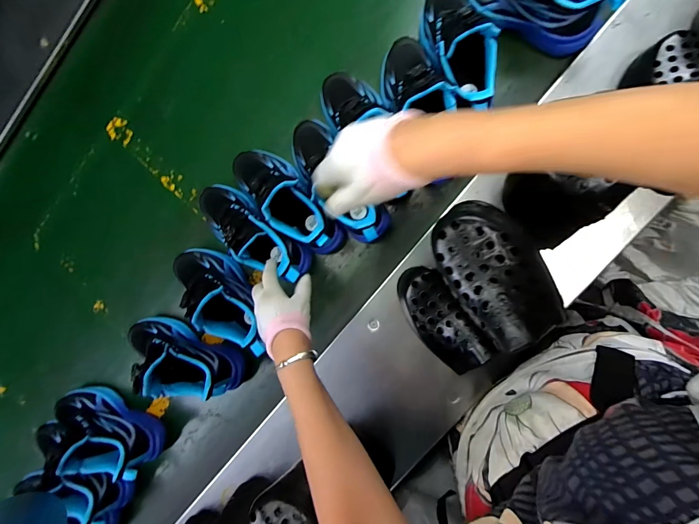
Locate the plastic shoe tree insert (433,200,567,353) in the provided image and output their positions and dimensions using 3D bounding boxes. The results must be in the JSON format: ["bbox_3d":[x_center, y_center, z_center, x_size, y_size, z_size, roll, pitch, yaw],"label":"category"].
[{"bbox_3d":[0.143,0.012,0.322,0.085,0.050,0.149,-35,88,8],"label":"plastic shoe tree insert"}]

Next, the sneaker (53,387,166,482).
[{"bbox_3d":[-0.471,0.319,0.616,0.229,0.114,0.082,24,95,6],"label":"sneaker"}]

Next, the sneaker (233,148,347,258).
[{"bbox_3d":[-0.109,-0.103,0.533,0.078,0.142,0.224,-44,86,7],"label":"sneaker"}]

